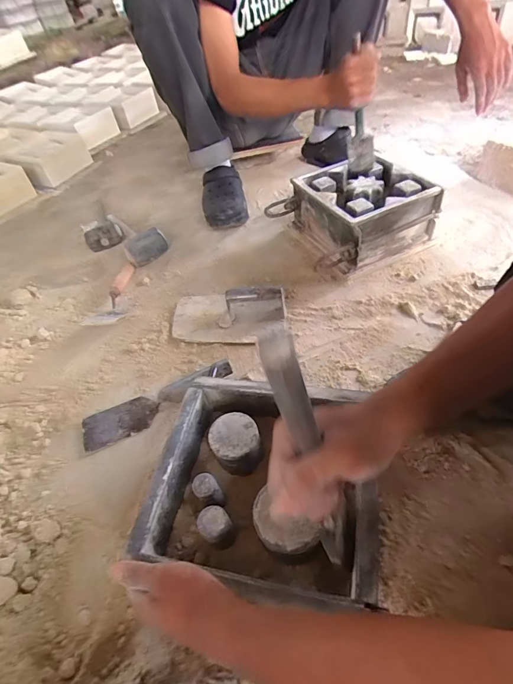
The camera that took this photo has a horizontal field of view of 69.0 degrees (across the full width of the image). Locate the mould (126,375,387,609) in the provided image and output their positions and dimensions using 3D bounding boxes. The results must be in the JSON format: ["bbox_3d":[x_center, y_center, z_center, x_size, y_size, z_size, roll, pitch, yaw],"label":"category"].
[{"bbox_3d":[0.010,0.160,0.432,0.234,0.071,0.225,6,50,12],"label":"mould"}]

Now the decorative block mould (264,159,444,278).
[{"bbox_3d":[0.207,-0.279,0.825,0.271,0.133,0.231,-26,51,-15],"label":"decorative block mould"}]

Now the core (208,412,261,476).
[{"bbox_3d":[-0.024,0.132,0.466,0.057,0.065,0.060,-5,45,5],"label":"core"}]

